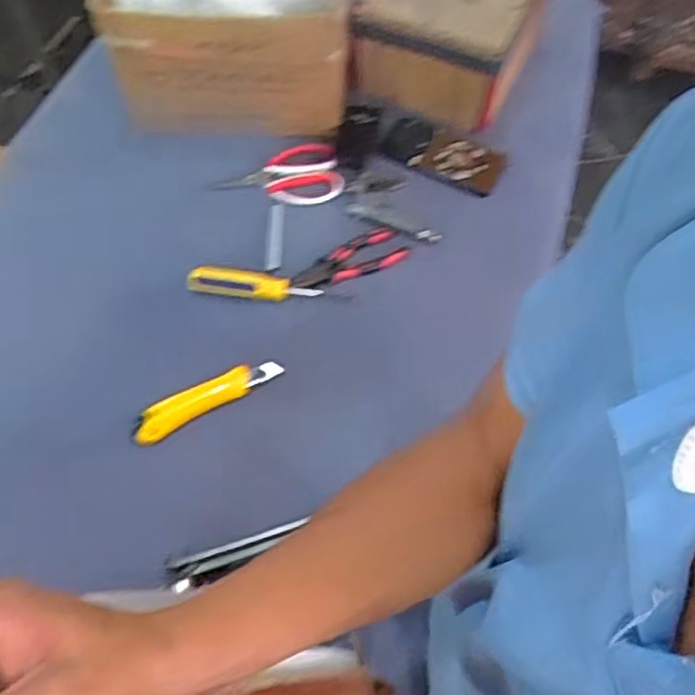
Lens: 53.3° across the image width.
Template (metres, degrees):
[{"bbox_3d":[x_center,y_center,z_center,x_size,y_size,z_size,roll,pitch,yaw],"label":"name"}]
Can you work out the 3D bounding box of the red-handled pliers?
[{"bbox_3d":[0.002,-0.102,0.839,0.141,0.007,0.057,-25,62,-14],"label":"red-handled pliers"}]

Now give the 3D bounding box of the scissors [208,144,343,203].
[{"bbox_3d":[-0.091,-0.224,0.900,0.166,0.016,0.092,-6,60,-3],"label":"scissors"}]

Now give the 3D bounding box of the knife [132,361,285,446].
[{"bbox_3d":[-0.156,0.052,0.759,0.172,0.013,0.034,-27,63,-15],"label":"knife"}]

